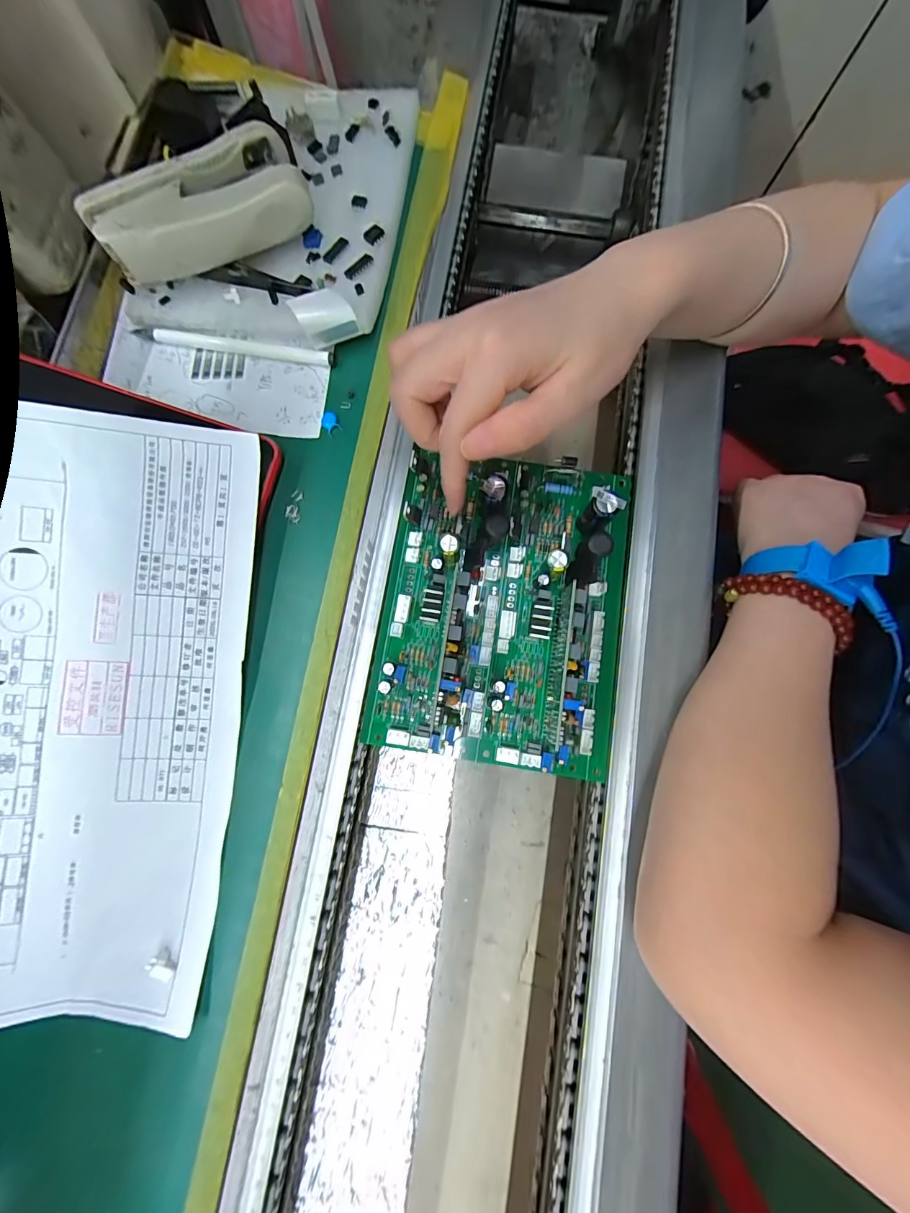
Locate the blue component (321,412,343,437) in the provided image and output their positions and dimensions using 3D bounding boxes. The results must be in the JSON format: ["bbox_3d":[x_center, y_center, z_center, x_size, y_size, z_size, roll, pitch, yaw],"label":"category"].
[{"bbox_3d":[-0.074,-0.109,0.252,0.009,0.004,0.016,-34,78,-10],"label":"blue component"}]

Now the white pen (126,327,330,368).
[{"bbox_3d":[-0.137,-0.163,0.261,0.128,0.010,0.010,11,74,1],"label":"white pen"}]

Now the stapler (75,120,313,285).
[{"bbox_3d":[-0.141,-0.222,0.239,0.114,0.033,0.050,-30,77,-9],"label":"stapler"}]

